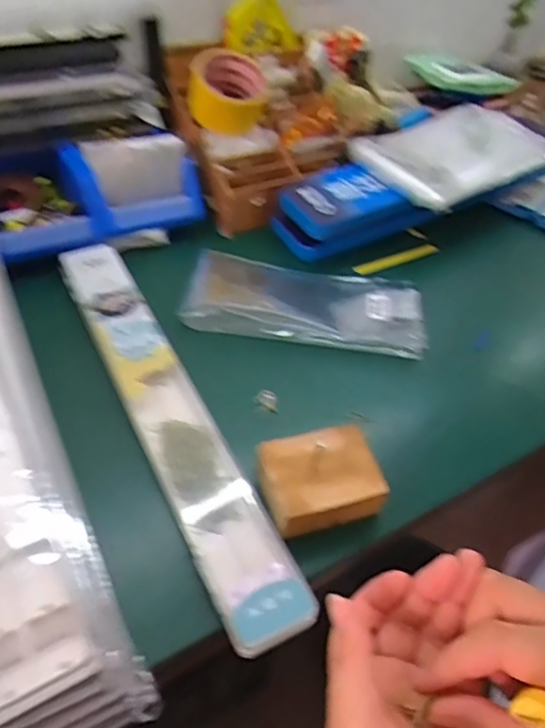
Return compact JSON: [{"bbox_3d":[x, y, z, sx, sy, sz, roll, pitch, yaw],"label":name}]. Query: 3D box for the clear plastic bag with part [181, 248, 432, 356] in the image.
[{"bbox_3d":[0.035,-0.070,0.619,0.251,0.018,0.124,9,45,3],"label":"clear plastic bag with part"}]

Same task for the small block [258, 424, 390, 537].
[{"bbox_3d":[0.037,0.091,0.447,0.091,0.027,0.074,-10,47,-15],"label":"small block"}]

